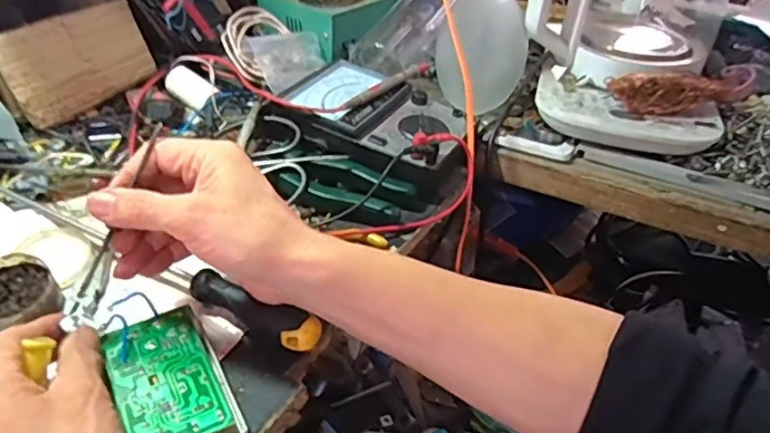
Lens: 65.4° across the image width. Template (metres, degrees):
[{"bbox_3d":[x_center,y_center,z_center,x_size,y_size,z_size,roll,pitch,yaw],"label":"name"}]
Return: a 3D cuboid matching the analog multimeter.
[{"bbox_3d":[-0.002,-0.081,0.564,0.170,0.058,0.119,24,43,25],"label":"analog multimeter"}]

